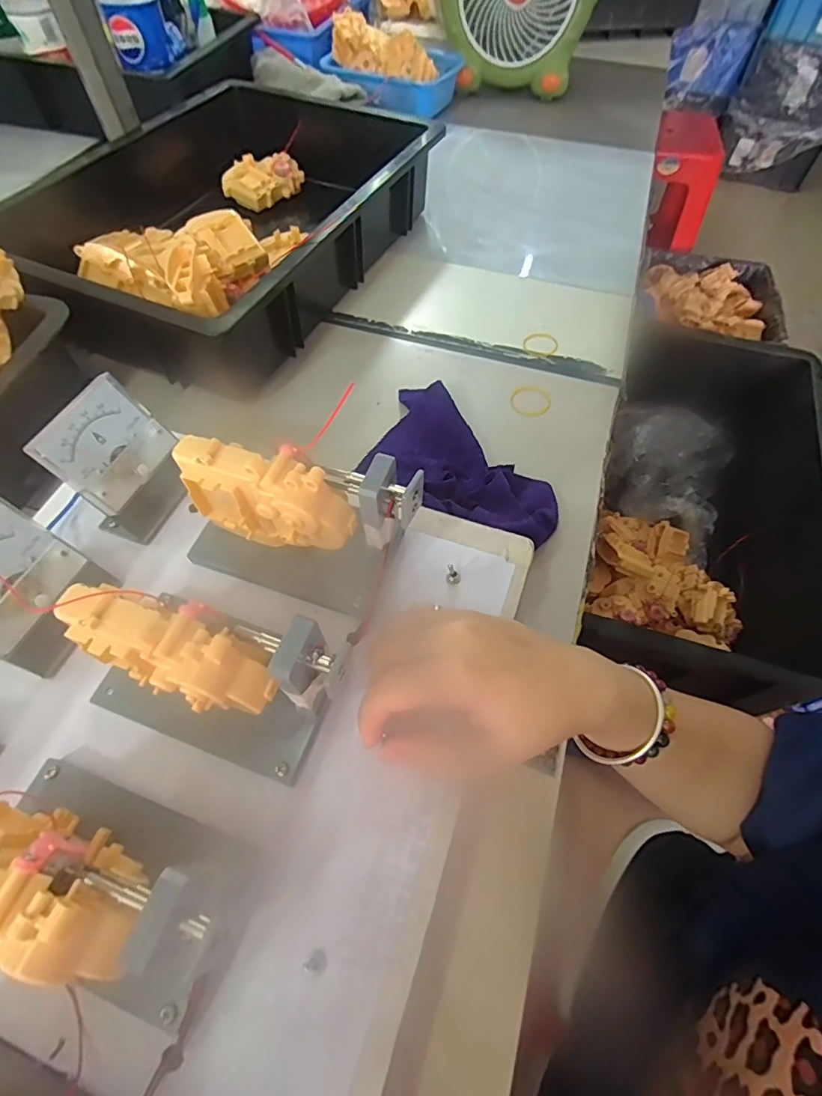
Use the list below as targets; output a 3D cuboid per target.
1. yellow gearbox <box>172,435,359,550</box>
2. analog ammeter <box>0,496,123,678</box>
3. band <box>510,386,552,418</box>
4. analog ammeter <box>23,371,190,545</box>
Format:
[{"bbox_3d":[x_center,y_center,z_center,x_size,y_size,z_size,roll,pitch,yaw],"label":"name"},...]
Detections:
[{"bbox_3d":[-0.079,-0.025,0.284,0.097,0.060,0.038,26,63,14],"label":"yellow gearbox"},{"bbox_3d":[-0.207,0.022,0.270,0.039,0.070,0.065,22,62,12],"label":"analog ammeter"},{"bbox_3d":[0.115,-0.141,0.488,0.039,0.004,0.039,11,60,6],"label":"band"},{"bbox_3d":[-0.178,-0.052,0.315,0.041,0.078,0.066,24,62,13],"label":"analog ammeter"}]

